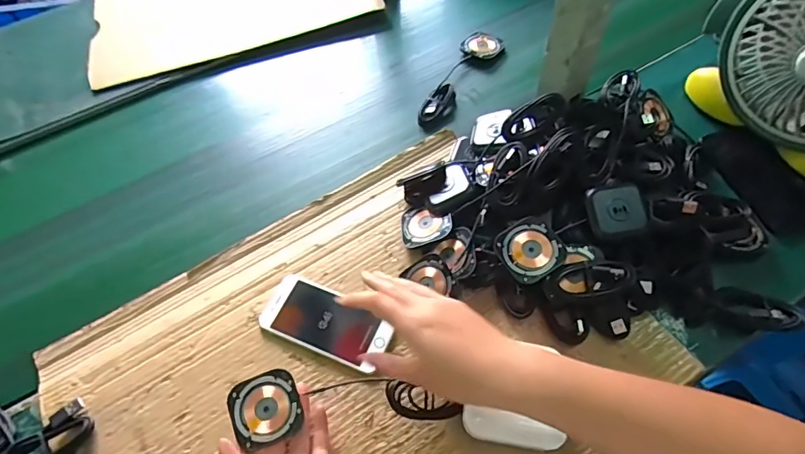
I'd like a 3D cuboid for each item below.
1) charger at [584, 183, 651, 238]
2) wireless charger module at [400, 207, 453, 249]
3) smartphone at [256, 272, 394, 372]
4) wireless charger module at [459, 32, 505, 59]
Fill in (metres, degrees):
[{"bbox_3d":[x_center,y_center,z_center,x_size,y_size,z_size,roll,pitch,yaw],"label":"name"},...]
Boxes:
[{"bbox_3d":[0.216,-0.019,0.470,0.056,0.011,0.052,-13,57,-4],"label":"charger"},{"bbox_3d":[0.027,-0.005,0.534,0.058,0.008,0.053,-18,52,12],"label":"wireless charger module"},{"bbox_3d":[-0.081,0.099,0.490,0.135,0.009,0.064,23,60,18],"label":"smartphone"},{"bbox_3d":[0.124,-0.283,0.735,0.064,0.014,0.055,1,57,5],"label":"wireless charger module"}]

